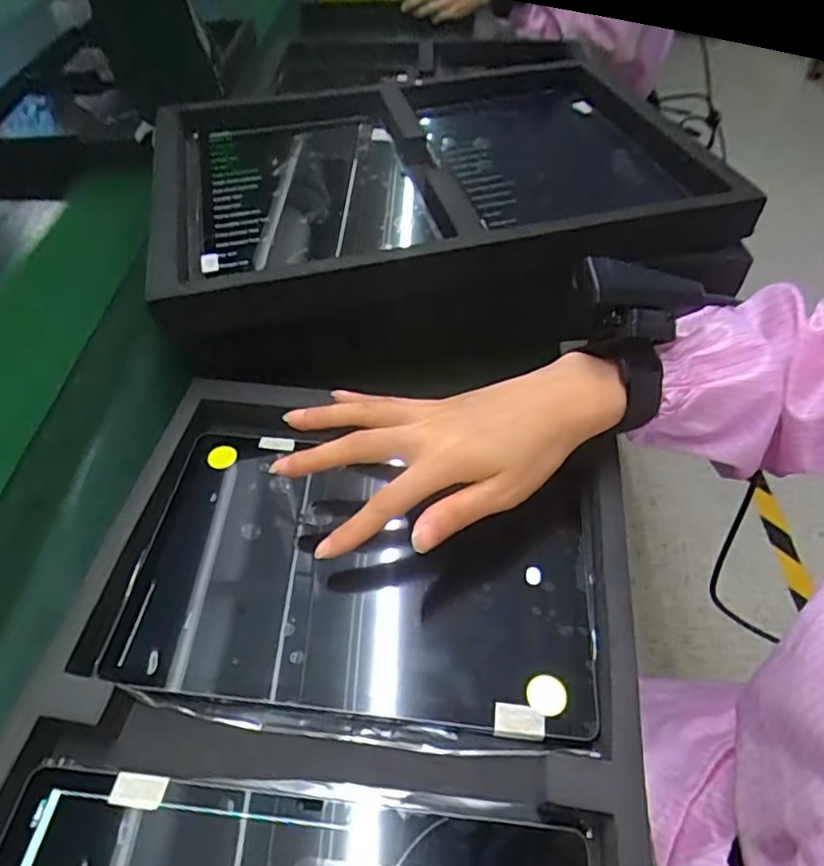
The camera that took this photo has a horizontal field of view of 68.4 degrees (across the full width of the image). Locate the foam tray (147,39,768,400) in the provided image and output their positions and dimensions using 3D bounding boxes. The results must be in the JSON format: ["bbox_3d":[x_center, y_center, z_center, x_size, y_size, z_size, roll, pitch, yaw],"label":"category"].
[{"bbox_3d":[0.011,-0.177,0.500,0.409,0.114,0.322,-13,51,-7],"label":"foam tray"}]

